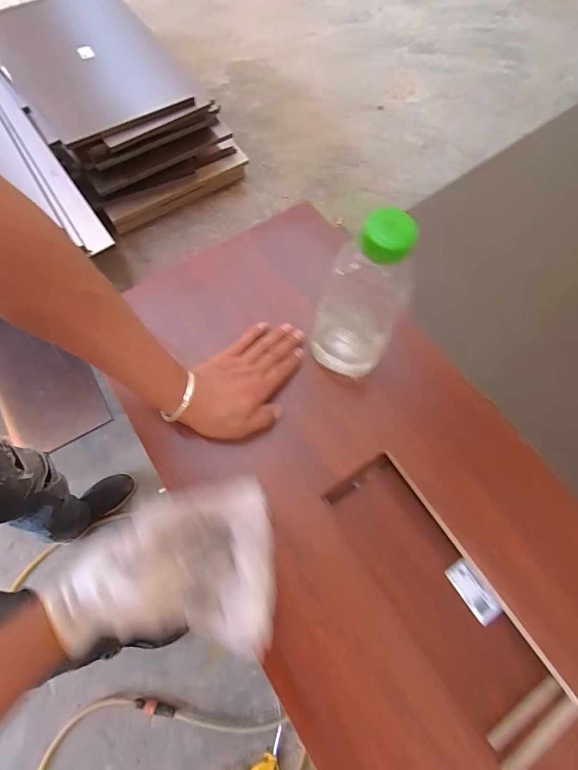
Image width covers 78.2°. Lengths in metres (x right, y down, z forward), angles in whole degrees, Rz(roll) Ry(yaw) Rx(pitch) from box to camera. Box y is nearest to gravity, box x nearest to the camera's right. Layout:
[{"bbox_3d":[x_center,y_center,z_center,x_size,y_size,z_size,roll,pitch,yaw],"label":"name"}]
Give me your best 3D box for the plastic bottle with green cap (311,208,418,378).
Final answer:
[{"bbox_3d":[0.070,-0.075,0.356,0.077,0.208,0.061,8,69,2],"label":"plastic bottle with green cap"}]

